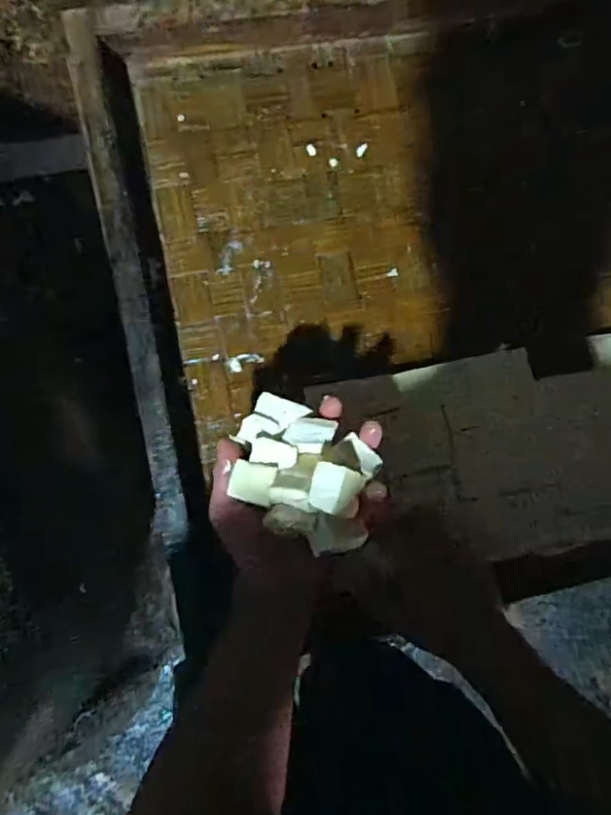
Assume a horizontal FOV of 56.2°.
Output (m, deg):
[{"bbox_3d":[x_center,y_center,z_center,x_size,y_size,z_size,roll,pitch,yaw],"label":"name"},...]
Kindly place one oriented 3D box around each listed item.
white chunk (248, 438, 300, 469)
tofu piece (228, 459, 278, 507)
[{"bbox_3d":[-0.024,0.035,0.430,0.036,0.004,0.020,6,67,5],"label":"white chunk"},{"bbox_3d":[-0.039,0.055,0.423,0.030,0.010,0.028,15,86,-6],"label":"tofu piece"}]

